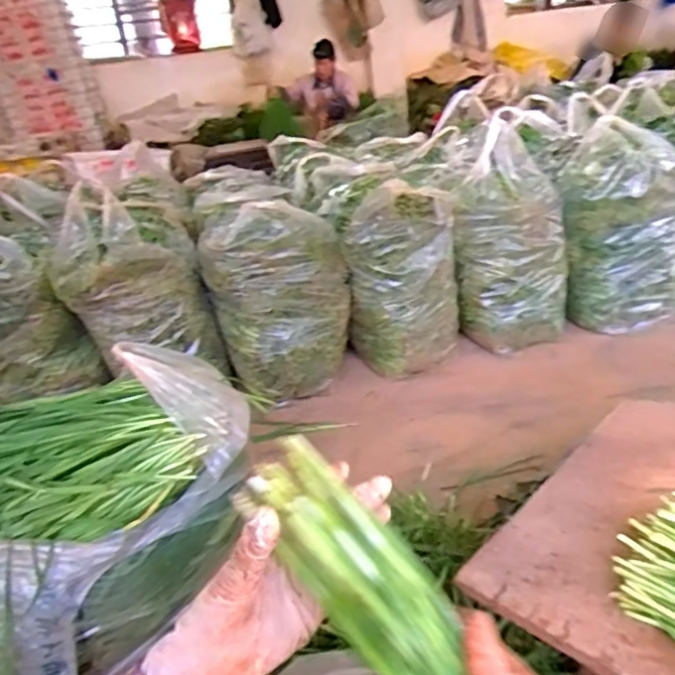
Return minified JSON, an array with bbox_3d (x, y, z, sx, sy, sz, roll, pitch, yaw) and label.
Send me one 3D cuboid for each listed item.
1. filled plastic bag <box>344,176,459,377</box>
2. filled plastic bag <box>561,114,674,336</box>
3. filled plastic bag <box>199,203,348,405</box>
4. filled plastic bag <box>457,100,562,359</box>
[{"bbox_3d":[0.172,-0.158,1.610,0.254,0.486,0.198,-29,33,-37],"label":"filled plastic bag"},{"bbox_3d":[0.812,-0.300,1.699,0.320,0.526,0.226,9,30,30],"label":"filled plastic bag"},{"bbox_3d":[-0.161,-0.117,1.650,0.368,0.474,0.337,-8,26,-2],"label":"filled plastic bag"},{"bbox_3d":[0.455,-0.280,1.683,0.301,0.608,0.236,-10,15,-6],"label":"filled plastic bag"}]

